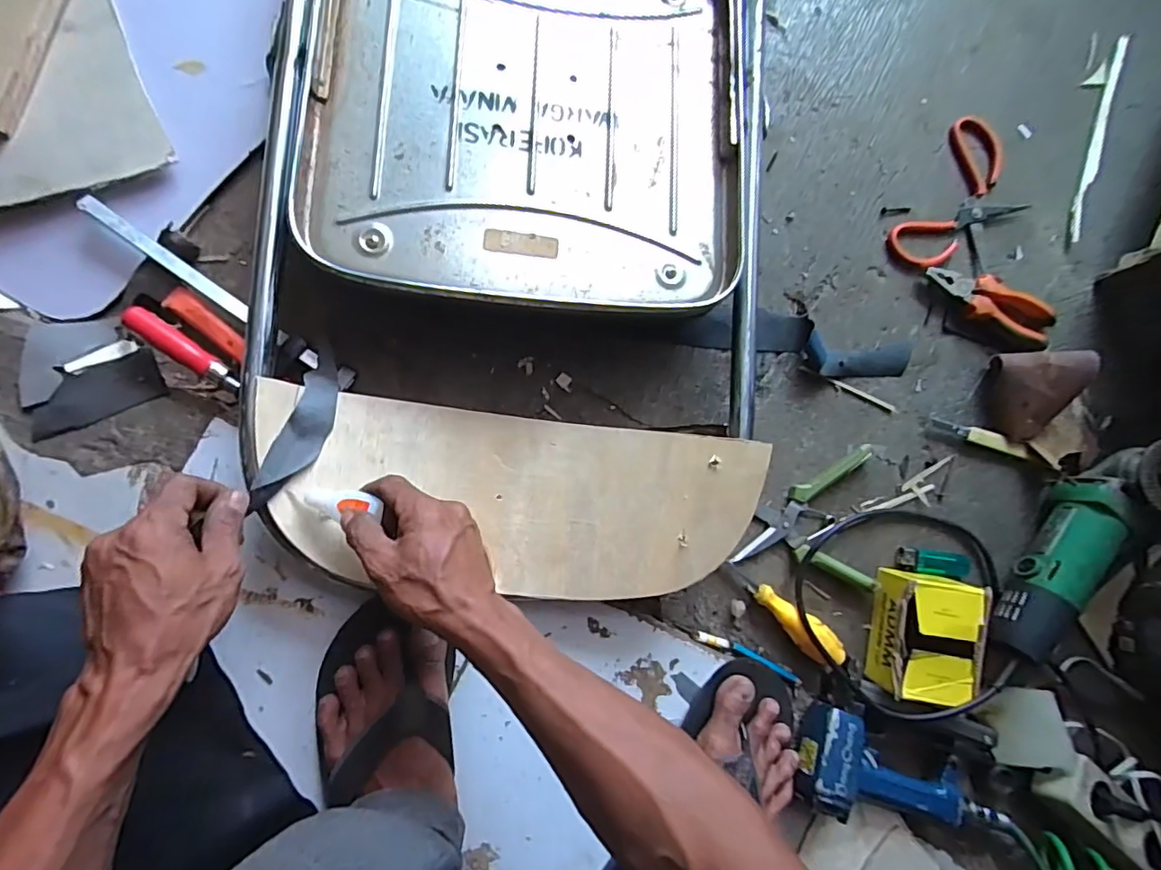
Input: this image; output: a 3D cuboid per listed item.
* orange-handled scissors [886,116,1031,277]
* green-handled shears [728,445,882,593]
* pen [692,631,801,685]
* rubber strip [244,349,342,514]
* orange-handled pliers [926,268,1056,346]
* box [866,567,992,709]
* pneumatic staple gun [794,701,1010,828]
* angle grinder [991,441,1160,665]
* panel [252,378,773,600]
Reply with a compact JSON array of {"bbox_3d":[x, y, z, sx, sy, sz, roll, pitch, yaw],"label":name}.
[{"bbox_3d":[0.418,-0.248,0.602,0.111,0.016,0.187,33,84,-7],"label":"orange-handled scissors"},{"bbox_3d":[0.243,0.075,0.565,0.146,0.022,0.139,12,86,-9],"label":"green-handled shears"},{"bbox_3d":[0.170,0.224,0.558,0.128,0.008,0.012,26,84,-8],"label":"pen"},{"bbox_3d":[-0.226,-0.012,0.454,0.039,0.038,0.157,17,61,-8],"label":"rubber strip"},{"bbox_3d":[0.443,-0.140,0.594,0.158,0.028,0.054,21,85,-8],"label":"orange-handled pliers"},{"bbox_3d":[0.351,0.203,0.556,0.086,0.049,0.117,7,87,-9],"label":"box"},{"bbox_3d":[0.320,0.349,0.546,0.226,0.054,0.088,26,84,-8],"label":"pneumatic staple gun"},{"bbox_3d":[0.522,0.122,0.560,0.078,0.108,0.253,33,84,-7],"label":"angle grinder"},{"bbox_3d":[-0.057,0.061,0.469,0.403,0.063,0.163,9,87,-6],"label":"panel"}]

